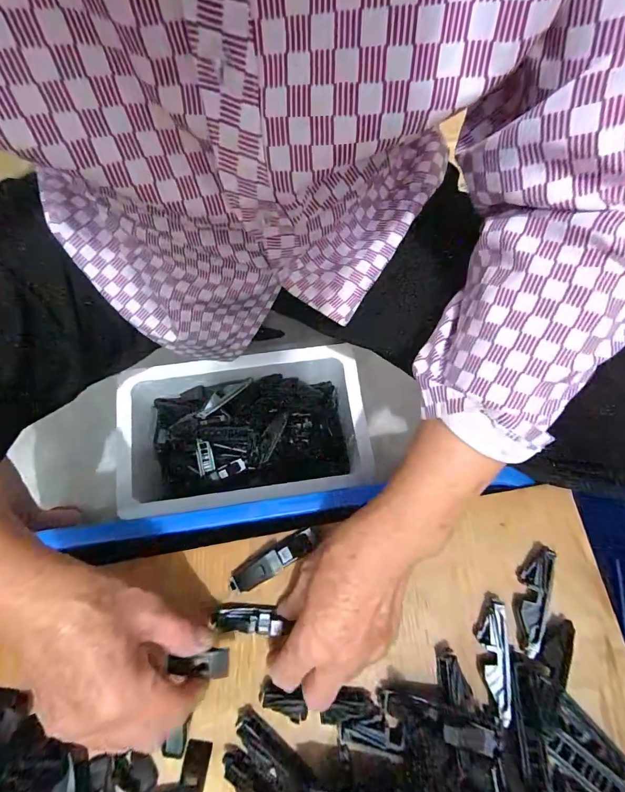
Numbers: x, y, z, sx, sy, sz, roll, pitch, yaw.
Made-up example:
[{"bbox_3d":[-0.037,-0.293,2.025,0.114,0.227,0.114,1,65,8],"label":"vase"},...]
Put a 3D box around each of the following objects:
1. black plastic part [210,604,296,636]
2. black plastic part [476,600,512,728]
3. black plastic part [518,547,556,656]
[{"bbox_3d":[-0.052,0.174,0.293,0.051,0.015,0.018,7,74,-1],"label":"black plastic part"},{"bbox_3d":[0.140,0.203,0.291,0.018,0.019,0.077,5,74,1],"label":"black plastic part"},{"bbox_3d":[0.179,0.164,0.303,0.018,0.017,0.079,16,75,3],"label":"black plastic part"}]

